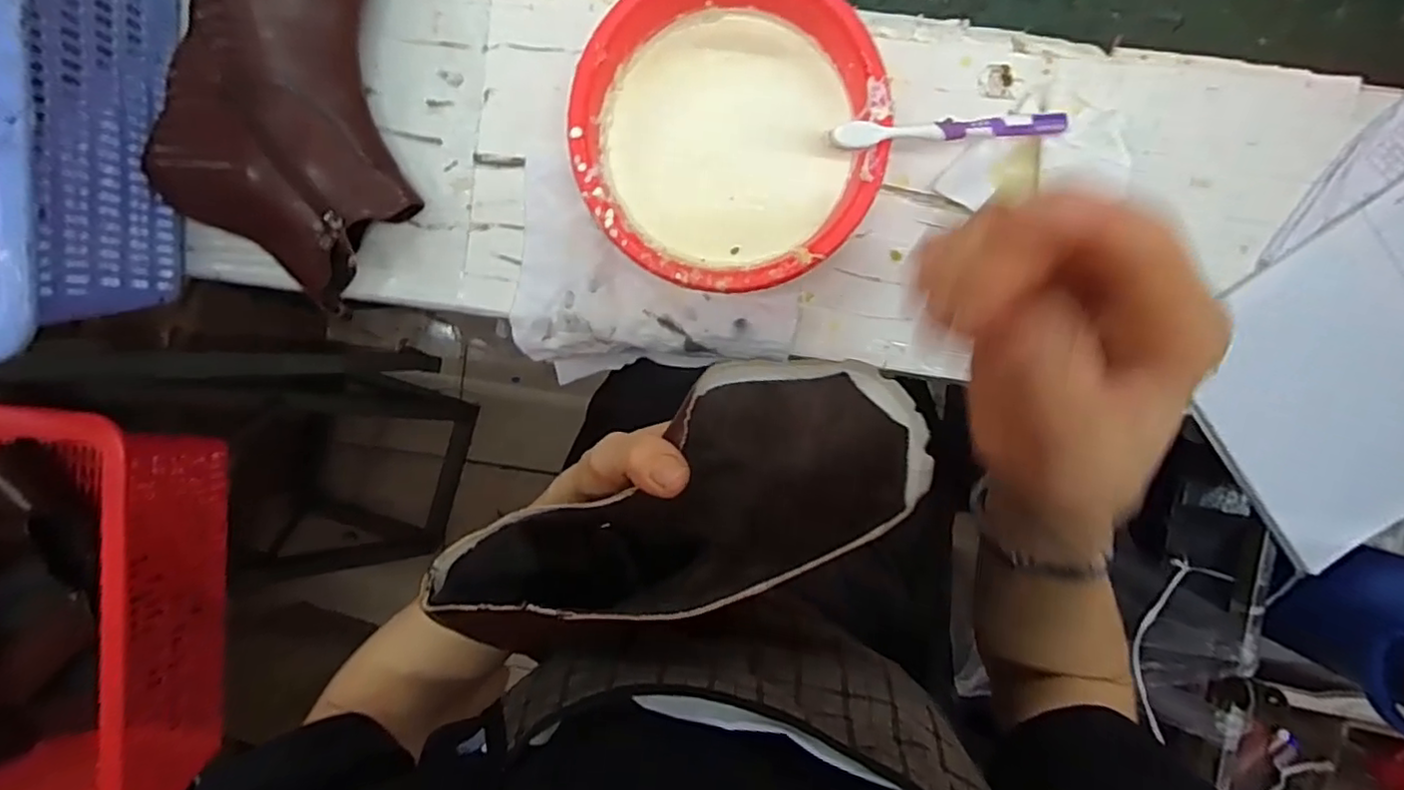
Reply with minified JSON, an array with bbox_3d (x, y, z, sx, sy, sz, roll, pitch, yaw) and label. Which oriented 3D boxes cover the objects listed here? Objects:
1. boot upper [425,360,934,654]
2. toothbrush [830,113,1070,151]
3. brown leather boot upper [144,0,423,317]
[{"bbox_3d":[-0.020,0.056,0.309,0.245,0.105,0.082,-27,93,14],"label":"boot upper"},{"bbox_3d":[0.157,-0.164,0.406,0.175,0.014,0.014,-11,95,-19],"label":"toothbrush"},{"bbox_3d":[-0.259,-0.209,0.444,0.147,0.069,0.257,27,96,1],"label":"brown leather boot upper"}]

